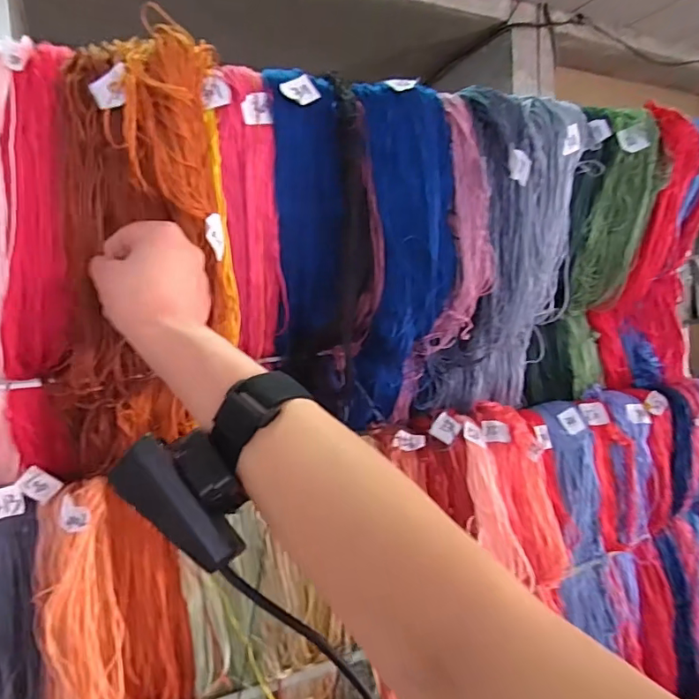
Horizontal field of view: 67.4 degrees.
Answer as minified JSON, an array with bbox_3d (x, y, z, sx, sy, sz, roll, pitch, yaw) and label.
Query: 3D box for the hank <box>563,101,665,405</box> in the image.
[{"bbox_3d":[0.277,-0.098,0.555,0.061,0.280,0.076,-6,6,-33],"label":"hank"}]

